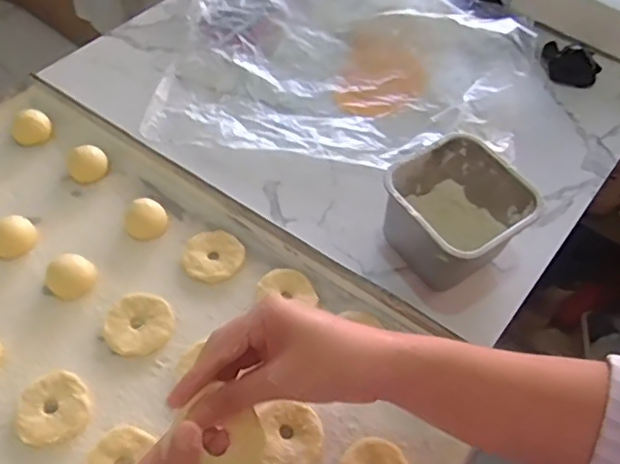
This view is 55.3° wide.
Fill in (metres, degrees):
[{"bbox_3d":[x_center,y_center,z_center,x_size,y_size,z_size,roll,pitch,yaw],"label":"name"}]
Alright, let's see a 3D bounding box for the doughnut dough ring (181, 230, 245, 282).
[{"bbox_3d":[-0.093,0.023,0.572,0.057,0.008,0.052,3,55,-4],"label":"doughnut dough ring"}]

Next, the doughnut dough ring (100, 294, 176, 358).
[{"bbox_3d":[-0.153,0.082,0.529,0.060,0.011,0.059,3,55,-4],"label":"doughnut dough ring"}]

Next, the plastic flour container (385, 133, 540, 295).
[{"bbox_3d":[0.136,-0.014,0.573,0.113,0.091,0.115,-33,64,-25],"label":"plastic flour container"}]

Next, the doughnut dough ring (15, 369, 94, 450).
[{"bbox_3d":[-0.209,0.145,0.482,0.056,0.010,0.056,3,55,-4],"label":"doughnut dough ring"}]

